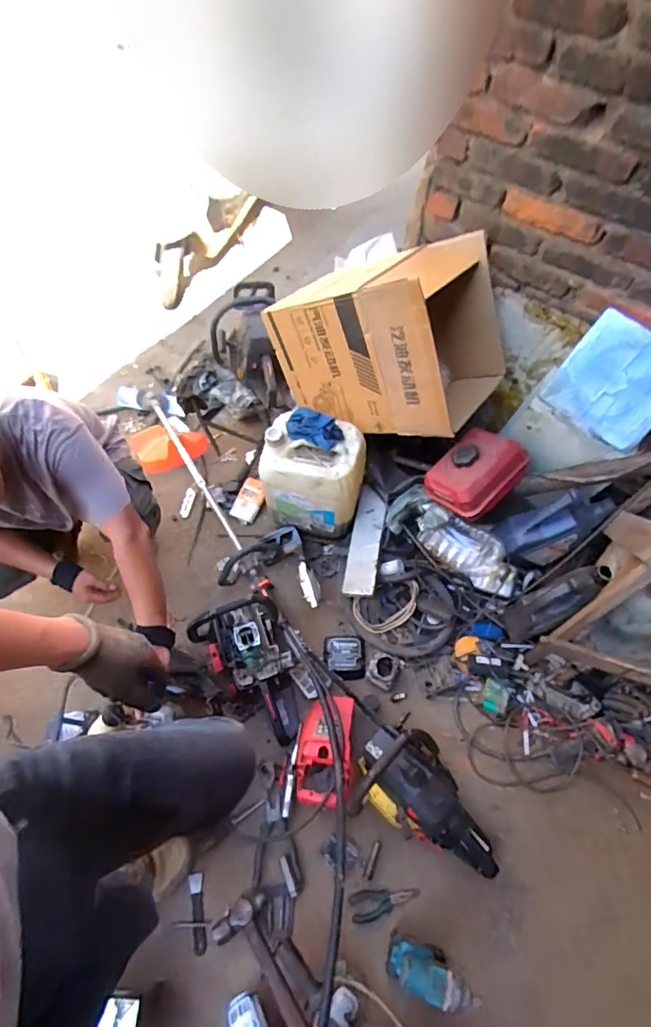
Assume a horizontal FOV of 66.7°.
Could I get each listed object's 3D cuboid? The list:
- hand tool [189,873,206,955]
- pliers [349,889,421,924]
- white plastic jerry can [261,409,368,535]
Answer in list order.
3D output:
[{"bbox_3d":[-0.289,0.905,1.124,0.031,0.016,0.147,-13,48,-9],"label":"hand tool"},{"bbox_3d":[0.135,0.883,1.121,0.155,0.010,0.054,-5,60,-4],"label":"pliers"},{"bbox_3d":[-0.039,-0.103,1.485,0.287,0.351,0.210,8,60,4],"label":"white plastic jerry can"}]

